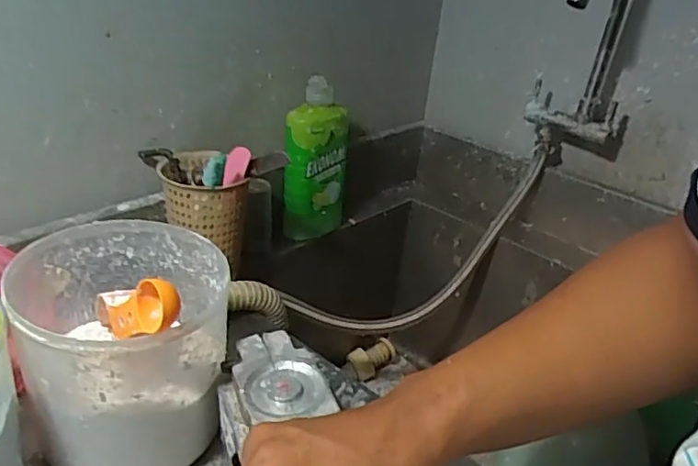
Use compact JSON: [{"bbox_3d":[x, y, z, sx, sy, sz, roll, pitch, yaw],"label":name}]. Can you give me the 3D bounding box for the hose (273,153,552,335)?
[{"bbox_3d":[0.131,0.046,0.875,0.456,0.204,0.042,-31,41,-19],"label":"hose"}]

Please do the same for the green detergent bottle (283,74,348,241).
[{"bbox_3d":[-0.052,-0.101,0.815,0.099,0.215,0.055,-16,34,-37],"label":"green detergent bottle"}]

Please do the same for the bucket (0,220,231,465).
[{"bbox_3d":[-0.176,0.095,0.488,0.152,0.157,0.157,5,27,-2],"label":"bucket"}]

